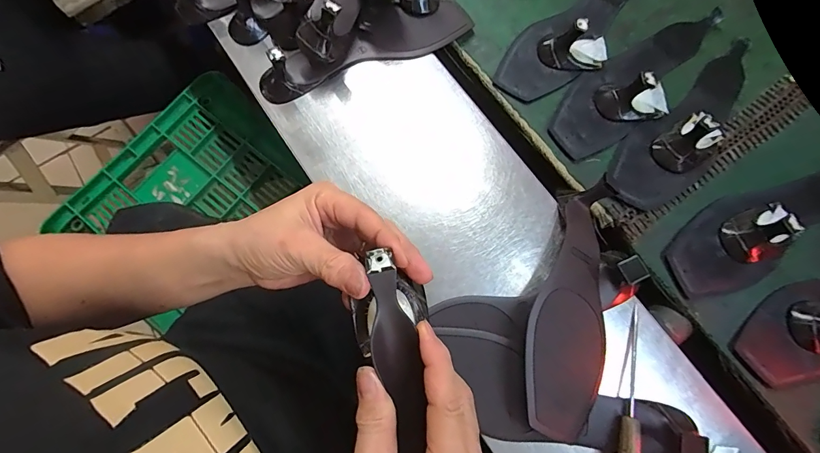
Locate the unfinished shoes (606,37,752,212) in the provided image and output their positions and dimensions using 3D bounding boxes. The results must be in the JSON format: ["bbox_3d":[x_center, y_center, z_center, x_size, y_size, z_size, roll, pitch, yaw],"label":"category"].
[{"bbox_3d":[0.319,-0.119,0.423,0.252,0.047,0.078,-39,78,-11],"label":"unfinished shoes"}]

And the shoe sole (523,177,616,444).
[{"bbox_3d":[0.146,0.067,0.368,0.071,0.033,0.232,10,74,2],"label":"shoe sole"}]

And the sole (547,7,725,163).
[{"bbox_3d":[0.268,-0.178,0.441,0.264,0.048,0.093,-43,78,-12],"label":"sole"}]

